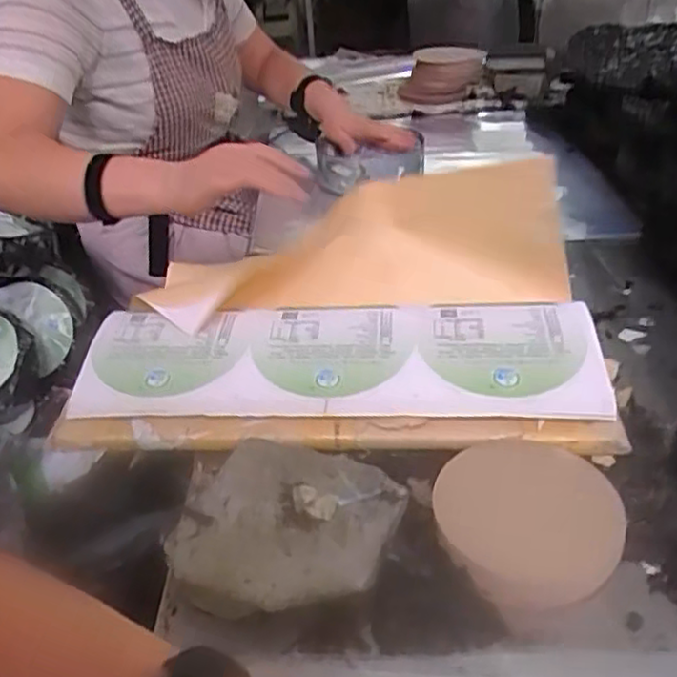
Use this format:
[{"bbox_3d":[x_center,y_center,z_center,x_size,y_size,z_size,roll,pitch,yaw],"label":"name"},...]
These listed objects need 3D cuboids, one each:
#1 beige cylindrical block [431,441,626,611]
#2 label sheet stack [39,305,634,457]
[{"bbox_3d":[0.144,0.136,0.521,0.135,0.028,0.142,-3,34,2],"label":"beige cylindrical block"},{"bbox_3d":[-0.004,0.029,0.633,0.479,0.027,0.173,0,50,5],"label":"label sheet stack"}]

